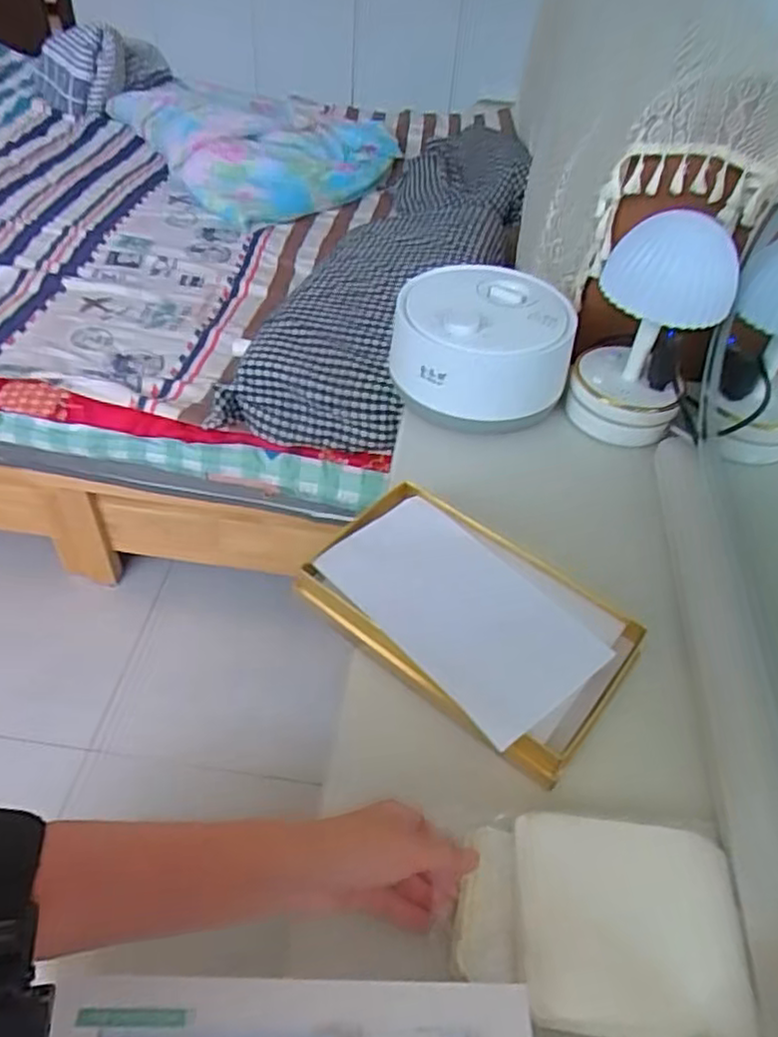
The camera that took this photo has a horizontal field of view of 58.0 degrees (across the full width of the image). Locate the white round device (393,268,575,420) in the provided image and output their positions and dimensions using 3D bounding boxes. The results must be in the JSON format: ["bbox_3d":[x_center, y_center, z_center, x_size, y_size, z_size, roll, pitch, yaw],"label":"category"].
[{"bbox_3d":[0.108,-0.216,0.845,0.199,0.094,0.179,6,47,0],"label":"white round device"}]

